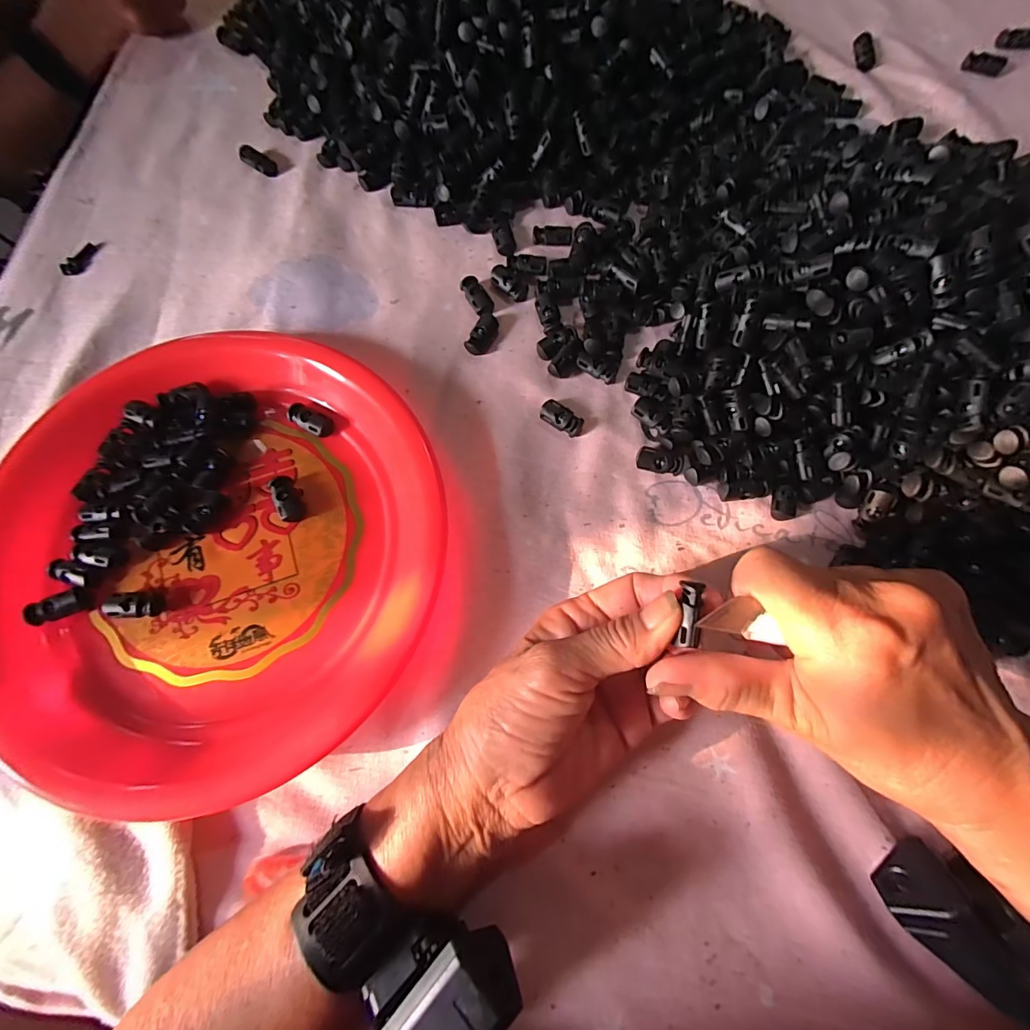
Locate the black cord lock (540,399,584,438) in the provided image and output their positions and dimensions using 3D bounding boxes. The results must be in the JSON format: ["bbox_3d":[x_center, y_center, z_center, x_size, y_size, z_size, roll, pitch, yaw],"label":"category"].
[{"bbox_3d":[0.030,-0.061,0.287,0.028,0.007,0.014,36,80,8],"label":"black cord lock"}]

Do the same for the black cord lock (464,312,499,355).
[{"bbox_3d":[-0.020,-0.121,0.303,0.015,0.008,0.030,25,78,6],"label":"black cord lock"}]

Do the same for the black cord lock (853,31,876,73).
[{"bbox_3d":[0.279,-0.368,0.361,0.016,0.006,0.036,5,77,2],"label":"black cord lock"}]

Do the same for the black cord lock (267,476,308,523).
[{"bbox_3d":[-0.134,-0.010,0.270,0.015,0.008,0.029,-25,78,-5],"label":"black cord lock"}]

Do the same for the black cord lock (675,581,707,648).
[{"bbox_3d":[0.073,0.041,0.188,0.009,0.005,0.026,4,88,2],"label":"black cord lock"}]

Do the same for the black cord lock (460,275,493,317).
[{"bbox_3d":[-0.025,-0.148,0.310,0.015,0.008,0.032,-26,78,-5],"label":"black cord lock"}]

